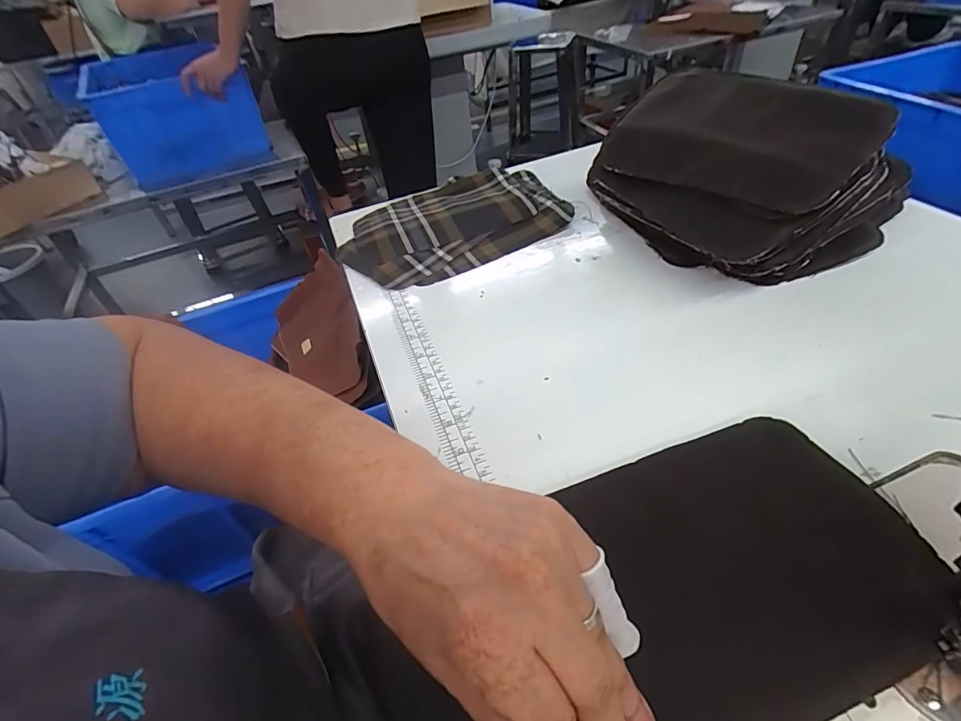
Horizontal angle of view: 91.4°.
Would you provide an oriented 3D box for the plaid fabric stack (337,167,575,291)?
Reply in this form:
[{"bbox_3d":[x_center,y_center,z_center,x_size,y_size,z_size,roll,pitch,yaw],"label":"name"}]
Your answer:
[{"bbox_3d":[-0.034,-0.154,0.513,0.230,0.030,0.167,-23,45,-15],"label":"plaid fabric stack"}]

